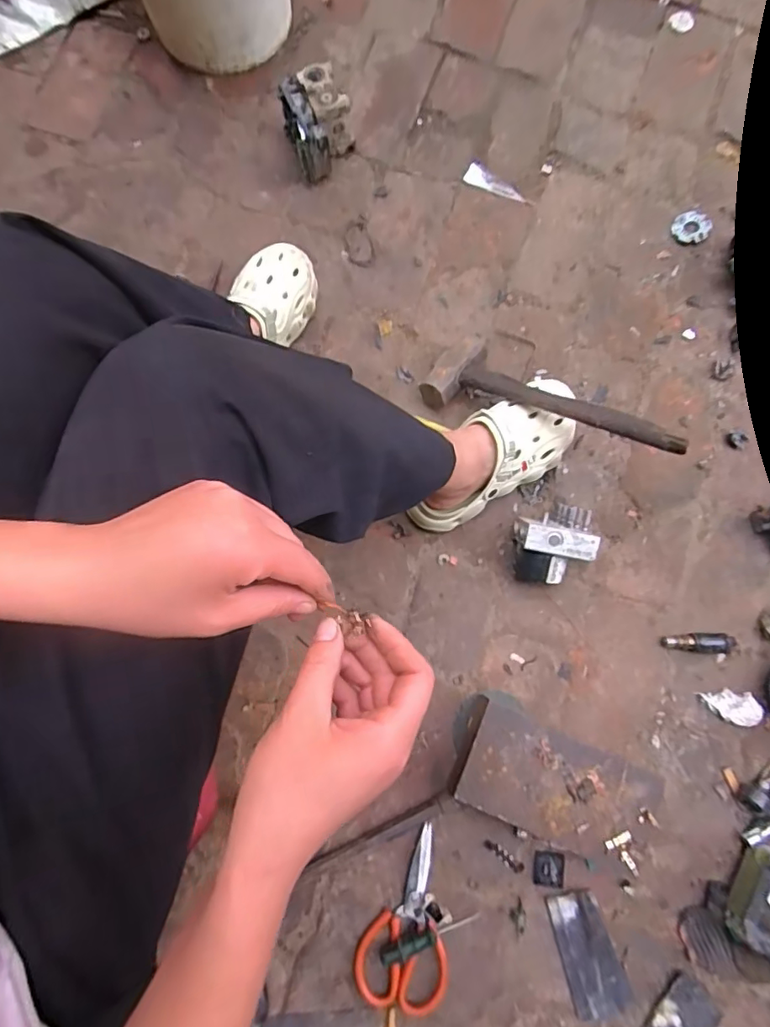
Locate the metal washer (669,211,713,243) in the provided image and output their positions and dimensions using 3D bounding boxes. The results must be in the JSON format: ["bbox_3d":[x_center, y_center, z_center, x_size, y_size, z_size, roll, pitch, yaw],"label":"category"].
[{"bbox_3d":[0.449,-0.418,0.786,0.051,0.012,0.049,0,80,1],"label":"metal washer"}]

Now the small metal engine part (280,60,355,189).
[{"bbox_3d":[-0.098,-0.576,0.806,0.091,0.101,0.112,-23,80,-3],"label":"small metal engine part"}]

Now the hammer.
[{"bbox_3d":[0.205,-0.144,0.678,0.336,0.048,0.113,27,77,30],"label":"hammer"}]

